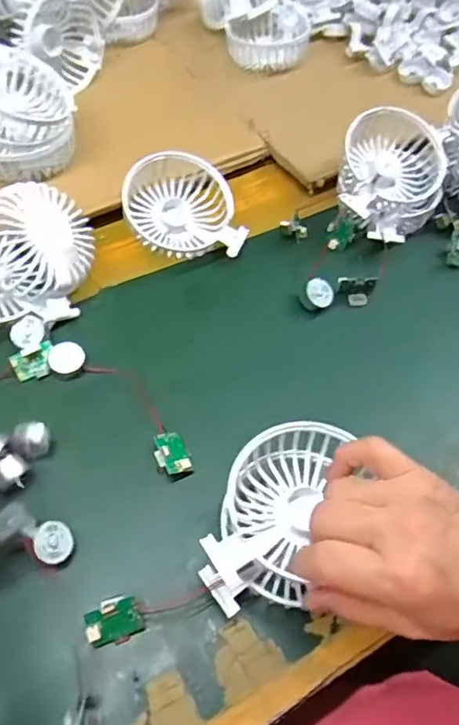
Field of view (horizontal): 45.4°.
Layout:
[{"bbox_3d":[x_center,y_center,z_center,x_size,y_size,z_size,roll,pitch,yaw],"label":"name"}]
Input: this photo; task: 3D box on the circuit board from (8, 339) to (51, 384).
[{"bbox_3d":[-0.139,0.000,0.390,0.030,0.004,0.022,-25,90,-11],"label":"circuit board"}]

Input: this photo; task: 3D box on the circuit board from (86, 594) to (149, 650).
[{"bbox_3d":[-0.063,0.144,0.303,0.030,0.005,0.025,-20,88,-12],"label":"circuit board"}]

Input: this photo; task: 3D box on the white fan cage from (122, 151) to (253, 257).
[{"bbox_3d":[-0.039,-0.129,0.454,0.094,0.037,0.085,-4,76,-12],"label":"white fan cage"}]

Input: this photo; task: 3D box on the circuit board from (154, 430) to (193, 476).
[{"bbox_3d":[-0.038,0.058,0.357,0.020,0.009,0.031,-18,62,-14],"label":"circuit board"}]

